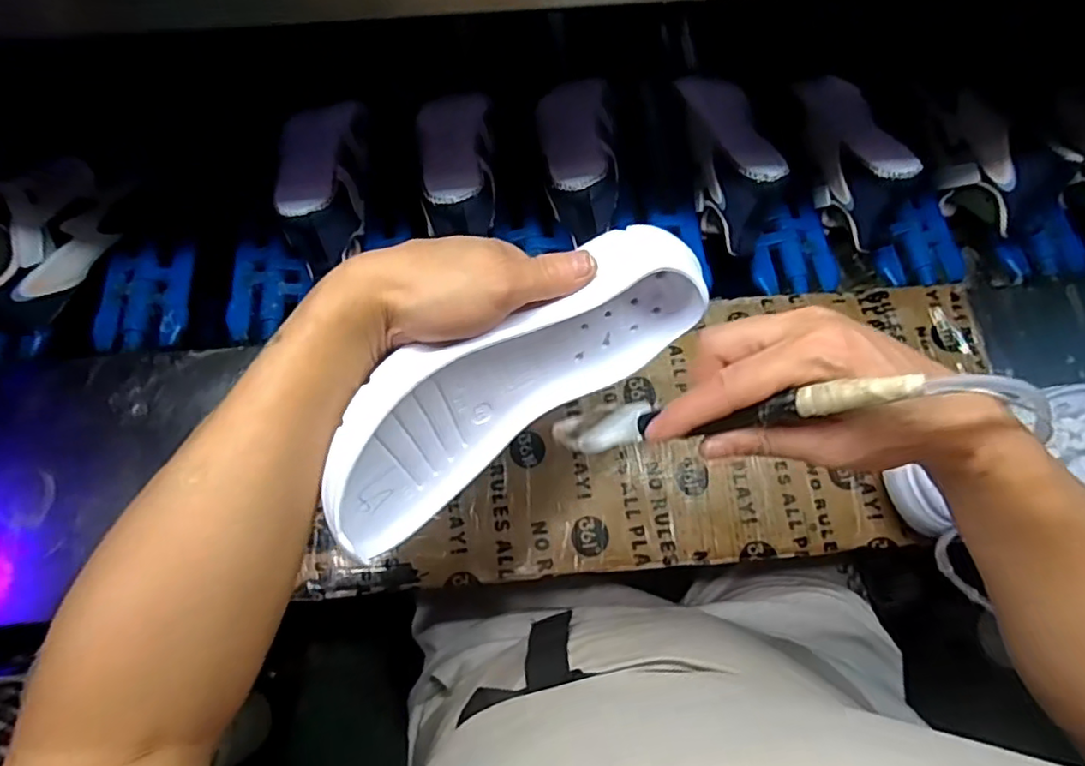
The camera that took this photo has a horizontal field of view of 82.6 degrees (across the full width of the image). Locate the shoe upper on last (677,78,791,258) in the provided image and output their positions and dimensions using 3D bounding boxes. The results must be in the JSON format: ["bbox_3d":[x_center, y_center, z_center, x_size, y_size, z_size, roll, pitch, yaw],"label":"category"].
[{"bbox_3d":[0.203,-0.242,0.679,0.084,0.107,0.215,-7,52,-2],"label":"shoe upper on last"}]

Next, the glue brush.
[{"bbox_3d":[0.094,0.014,0.303,0.202,0.021,0.028,-11,69,37],"label":"glue brush"}]

